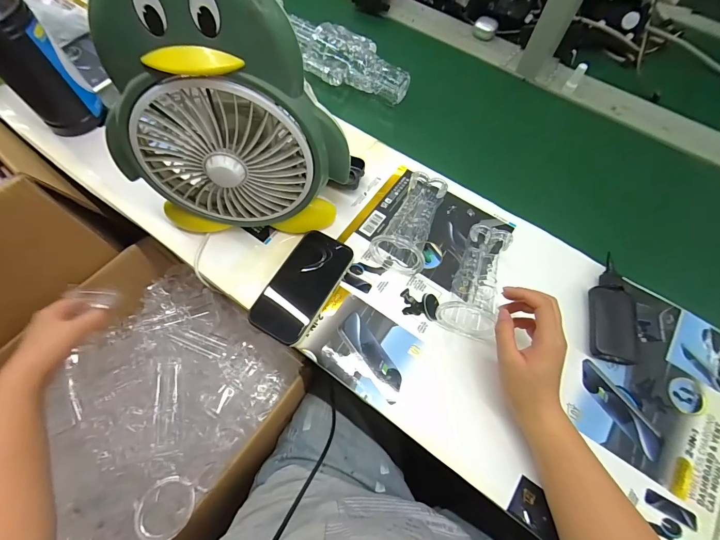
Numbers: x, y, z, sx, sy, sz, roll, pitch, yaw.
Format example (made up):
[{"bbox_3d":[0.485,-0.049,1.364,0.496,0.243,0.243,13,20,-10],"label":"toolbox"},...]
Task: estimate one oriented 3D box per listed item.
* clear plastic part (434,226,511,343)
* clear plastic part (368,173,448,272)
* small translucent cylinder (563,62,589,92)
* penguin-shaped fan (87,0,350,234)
[{"bbox_3d":[0.148,0.008,0.436,0.073,0.055,0.148,21,67,7],"label":"clear plastic part"},{"bbox_3d":[0.067,-0.068,0.468,0.077,0.048,0.134,22,67,8],"label":"clear plastic part"},{"bbox_3d":[0.385,-0.343,0.611,0.019,0.053,0.020,34,69,12],"label":"small translucent cylinder"},{"bbox_3d":[-0.139,-0.154,0.374,0.248,0.285,0.113,-2,66,-3],"label":"penguin-shaped fan"}]

